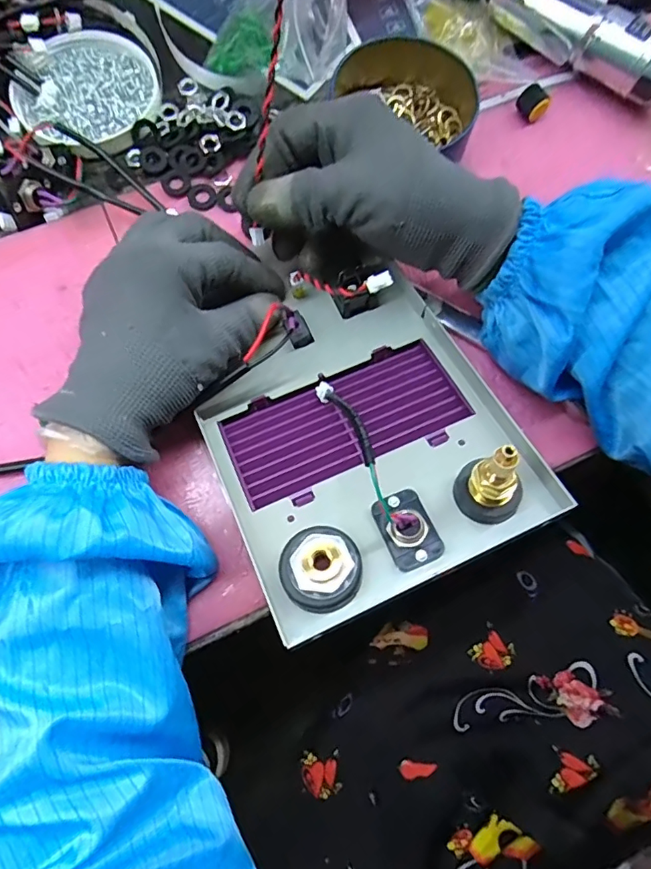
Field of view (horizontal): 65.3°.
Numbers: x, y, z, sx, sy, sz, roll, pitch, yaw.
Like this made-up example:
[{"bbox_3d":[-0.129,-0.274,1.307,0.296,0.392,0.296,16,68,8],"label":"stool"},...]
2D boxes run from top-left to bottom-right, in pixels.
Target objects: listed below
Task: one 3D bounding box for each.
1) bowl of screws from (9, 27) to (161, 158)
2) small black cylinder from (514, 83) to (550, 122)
[{"bbox_3d":[-0.166,-0.243,0.353,0.098,0.014,0.101,0,75,-2],"label":"bowl of screws"},{"bbox_3d":[0.147,-0.236,0.361,0.016,0.013,0.020,-42,80,-11],"label":"small black cylinder"}]

